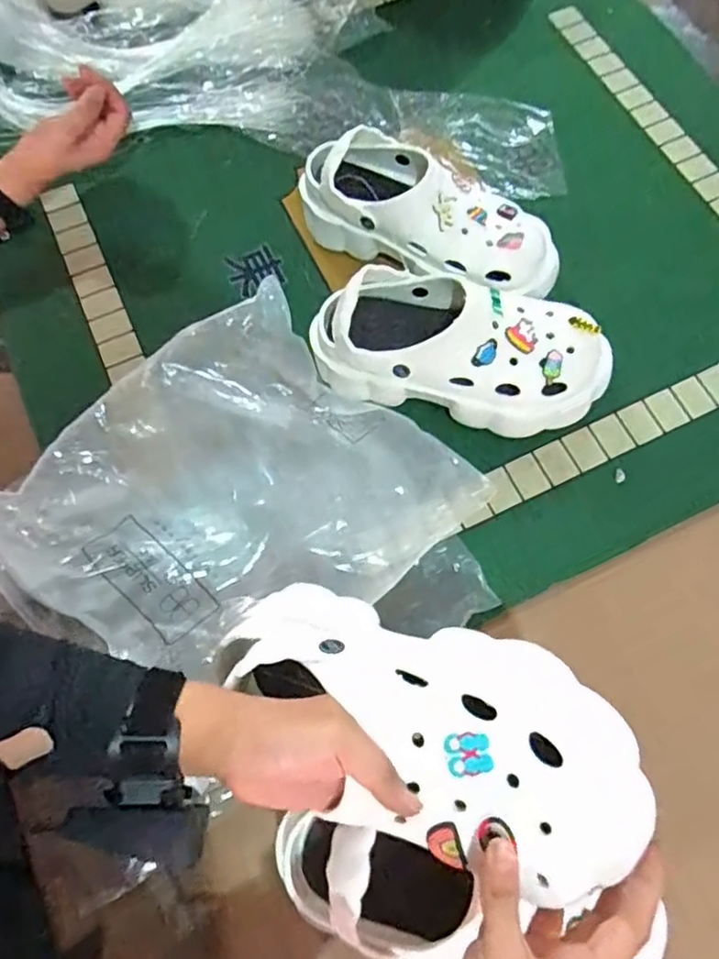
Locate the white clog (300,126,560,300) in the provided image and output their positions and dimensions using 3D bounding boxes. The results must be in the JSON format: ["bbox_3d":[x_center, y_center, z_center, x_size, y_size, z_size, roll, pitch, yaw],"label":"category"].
[{"bbox_3d":[0.068,-0.255,0.628,0.267,0.096,0.111,30,74,11],"label":"white clog"}]

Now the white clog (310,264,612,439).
[{"bbox_3d":[0.090,-0.116,0.580,0.268,0.095,0.108,12,72,5],"label":"white clog"}]

